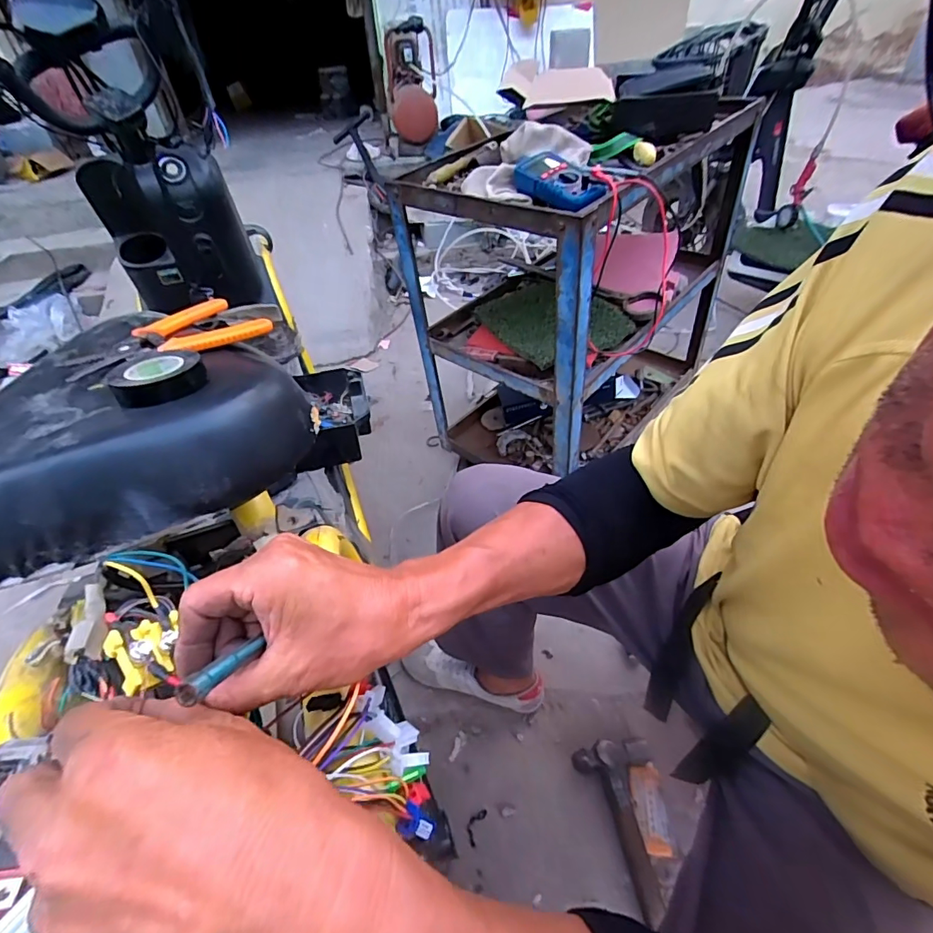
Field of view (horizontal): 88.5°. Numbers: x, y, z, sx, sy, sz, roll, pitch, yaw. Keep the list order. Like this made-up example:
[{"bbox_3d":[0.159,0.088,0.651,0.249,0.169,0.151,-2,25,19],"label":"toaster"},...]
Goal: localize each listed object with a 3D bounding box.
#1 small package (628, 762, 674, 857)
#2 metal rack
[{"bbox_3d":[0.285,0.532,0.747,0.048,0.007,0.116,-1,42,6],"label":"small package"},{"bbox_3d":[0.259,-0.384,1.107,0.404,0.651,0.715,29,52,33],"label":"metal rack"}]

